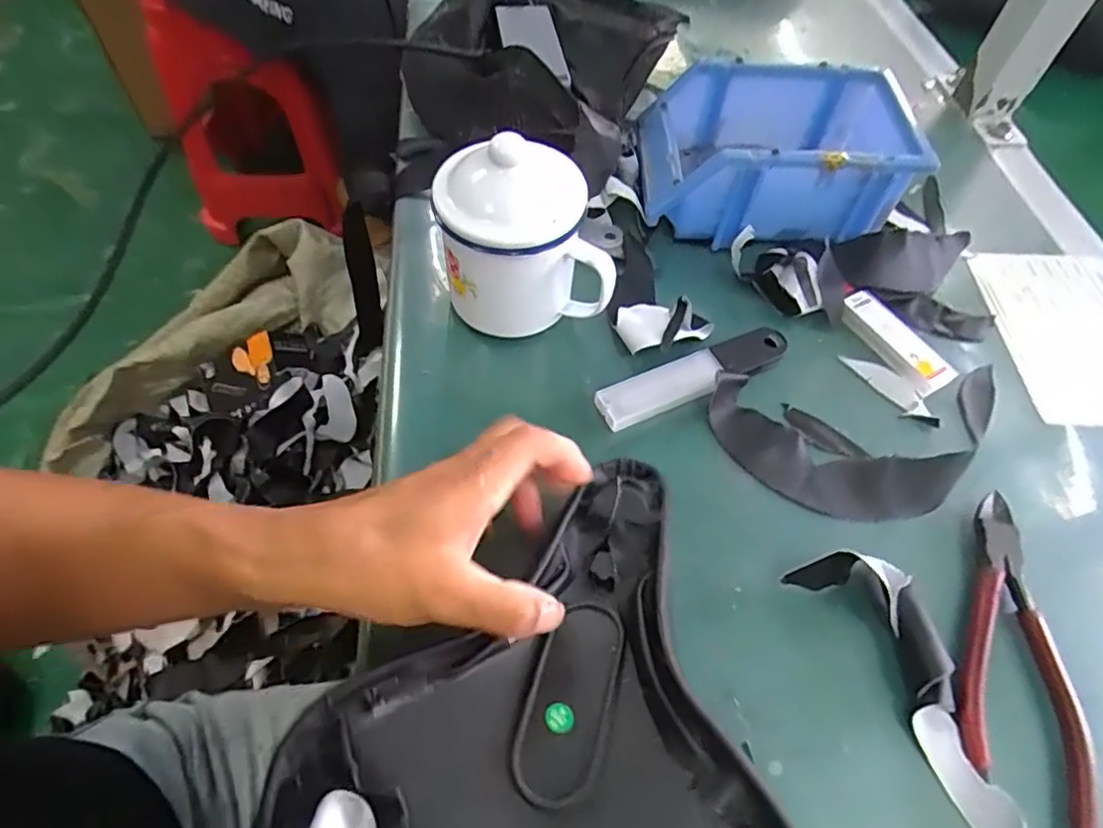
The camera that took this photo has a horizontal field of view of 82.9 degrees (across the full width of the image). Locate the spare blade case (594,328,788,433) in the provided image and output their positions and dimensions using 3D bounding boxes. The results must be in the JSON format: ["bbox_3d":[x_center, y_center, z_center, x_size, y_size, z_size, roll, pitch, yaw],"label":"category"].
[{"bbox_3d":[0.088,-0.023,0.381,0.129,0.010,0.028,-22,61,-17],"label":"spare blade case"}]

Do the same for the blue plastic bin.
[{"bbox_3d":[0.157,-0.189,0.449,0.176,0.068,0.122,3,57,-2],"label":"blue plastic bin"}]

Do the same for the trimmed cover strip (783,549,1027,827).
[{"bbox_3d":[0.169,0.144,0.273,0.050,0.023,0.173,-13,59,-12],"label":"trimmed cover strip"}]

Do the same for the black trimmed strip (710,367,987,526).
[{"bbox_3d":[0.187,0.015,0.357,0.182,0.014,0.090,-2,57,-5],"label":"black trimmed strip"}]

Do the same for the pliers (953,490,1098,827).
[{"bbox_3d":[0.224,0.111,0.303,0.055,0.008,0.157,18,58,8],"label":"pliers"}]

